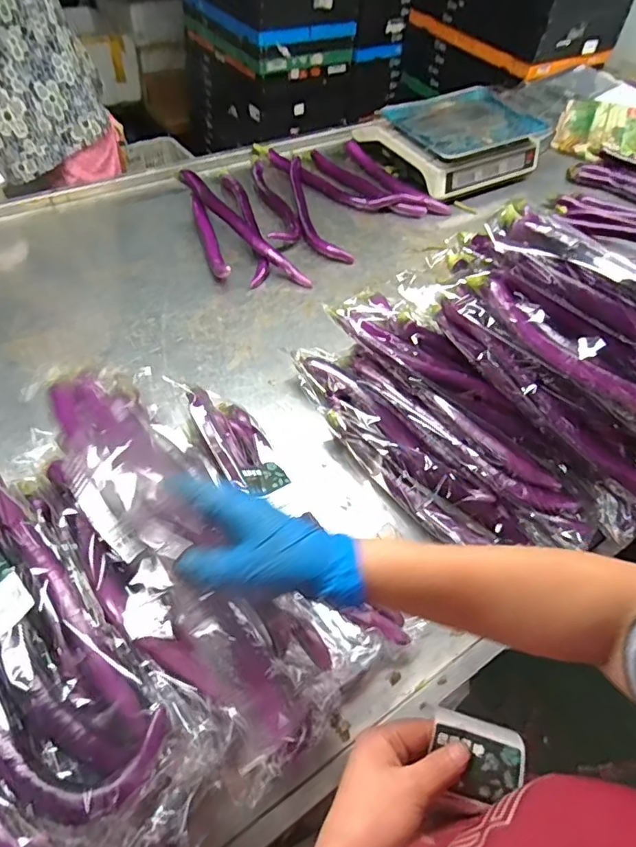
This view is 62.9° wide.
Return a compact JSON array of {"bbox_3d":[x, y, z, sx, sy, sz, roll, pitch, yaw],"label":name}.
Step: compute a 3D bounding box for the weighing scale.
[{"bbox_3d":[0.322,-0.672,1.219,0.361,0.102,0.310,-27,59,-24],"label":"weighing scale"}]

